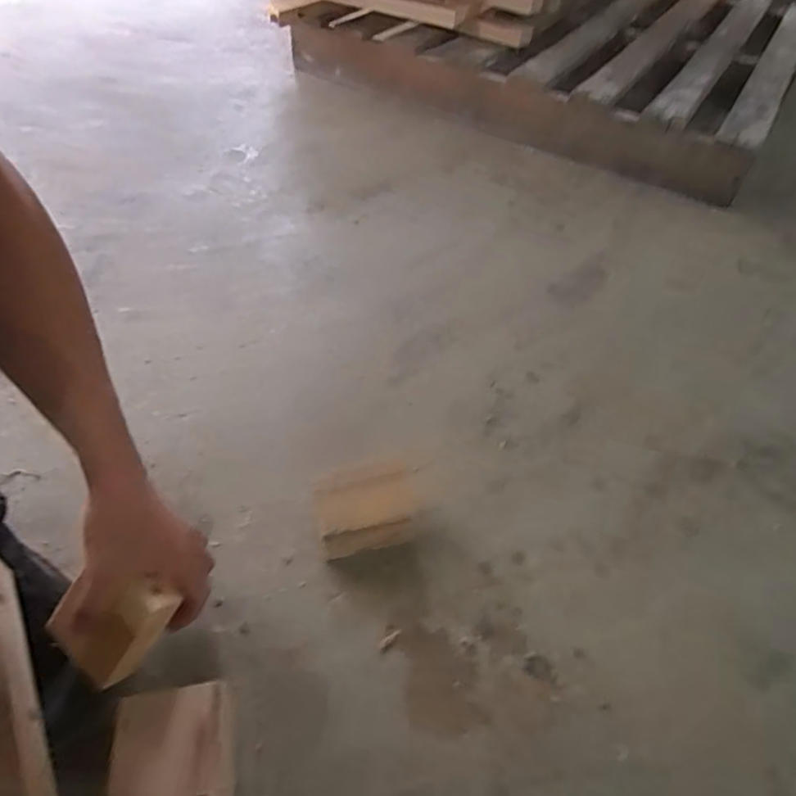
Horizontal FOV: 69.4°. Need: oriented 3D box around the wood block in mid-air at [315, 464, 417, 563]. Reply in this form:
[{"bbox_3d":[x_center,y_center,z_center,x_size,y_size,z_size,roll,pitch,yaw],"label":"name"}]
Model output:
[{"bbox_3d":[-0.032,0.113,0.565,0.094,0.049,0.083,-9,50,-11],"label":"wood block in mid-air"}]

